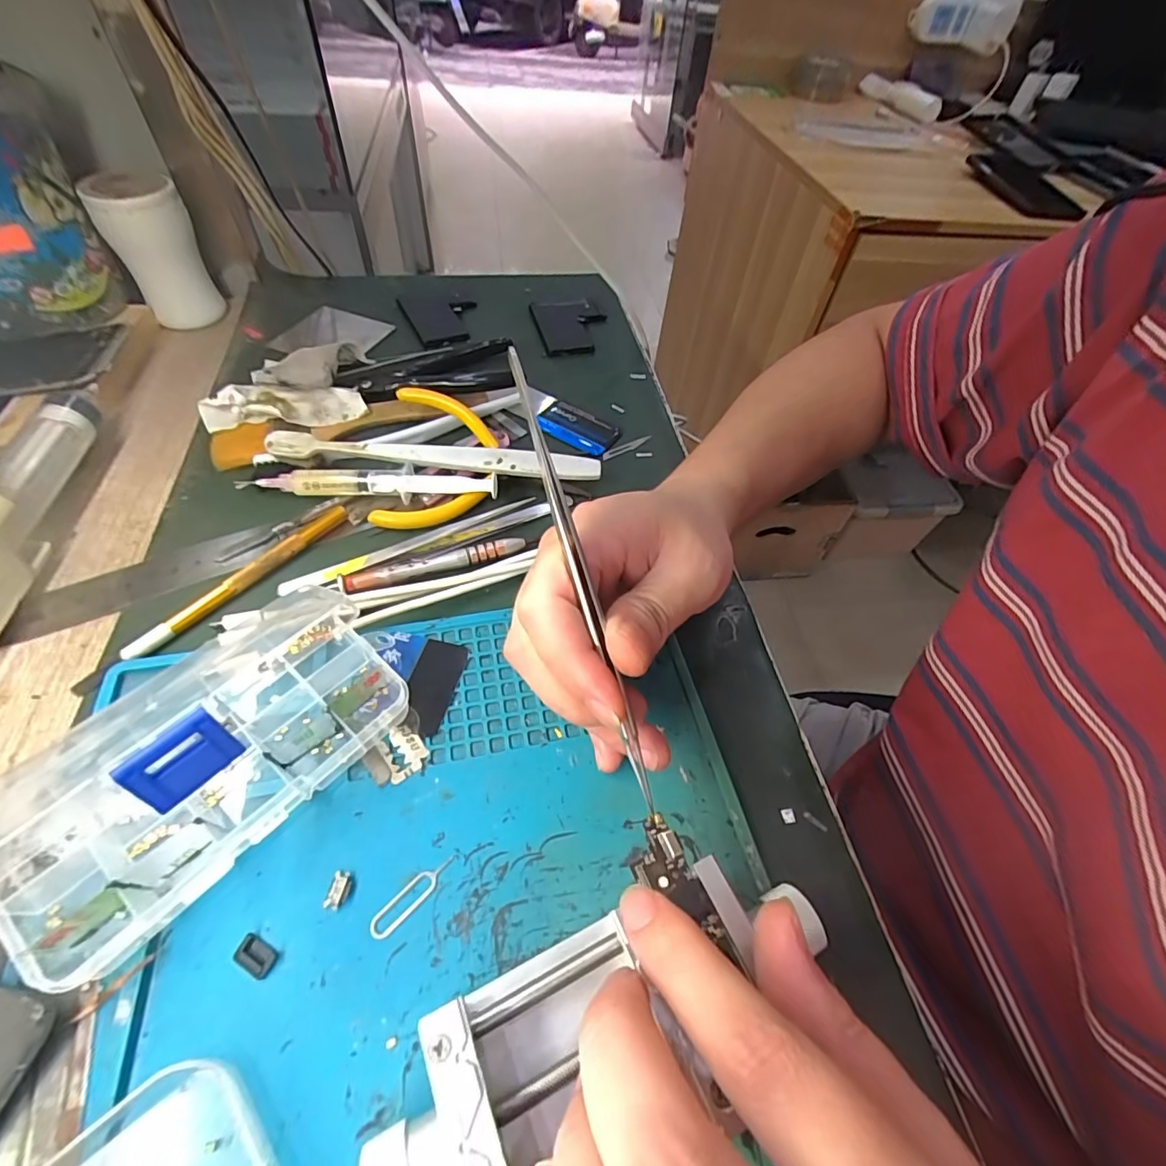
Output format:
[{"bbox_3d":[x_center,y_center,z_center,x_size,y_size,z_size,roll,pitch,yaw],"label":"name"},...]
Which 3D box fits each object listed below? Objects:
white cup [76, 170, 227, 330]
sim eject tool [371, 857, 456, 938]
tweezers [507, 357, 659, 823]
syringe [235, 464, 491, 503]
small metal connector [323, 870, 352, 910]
[{"bbox_3d":[-0.294,-0.229,0.366,0.054,0.086,0.046,-30,61,-24],"label":"white cup"},{"bbox_3d":[-0.059,0.109,0.183,0.033,0.004,0.008,-37,63,-27],"label":"sim eject tool"},{"bbox_3d":[0.000,0.001,0.170,0.006,0.007,0.151,-18,94,-17],"label":"tweezers"},{"bbox_3d":[-0.117,-0.053,0.290,0.137,0.014,0.017,-2,53,-5],"label":"syringe"},{"bbox_3d":[-0.086,0.107,0.182,0.007,0.004,0.011,7,53,1],"label":"small metal connector"}]

